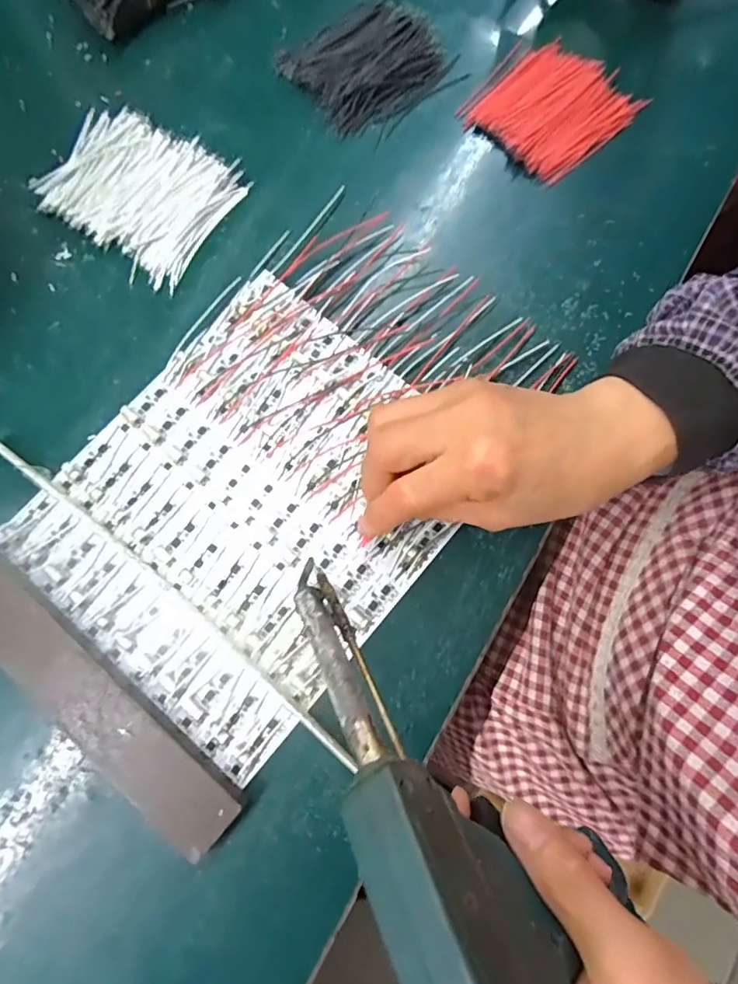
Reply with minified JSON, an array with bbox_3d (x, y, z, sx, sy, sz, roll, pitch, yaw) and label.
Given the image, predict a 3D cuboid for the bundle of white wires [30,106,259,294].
[{"bbox_3d":[-0.156,-0.202,0.353,0.123,0.007,0.097,29,79,5],"label":"bundle of white wires"}]

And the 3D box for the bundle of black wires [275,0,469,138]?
[{"bbox_3d":[-0.001,-0.299,0.371,0.097,0.012,0.092,-39,81,-9],"label":"bundle of black wires"}]

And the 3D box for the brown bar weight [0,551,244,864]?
[{"bbox_3d":[-0.148,0.102,0.278,0.199,0.020,0.037,42,80,7],"label":"brown bar weight"}]

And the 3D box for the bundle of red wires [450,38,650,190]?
[{"bbox_3d":[0.123,-0.266,0.366,0.097,0.012,0.090,41,80,7],"label":"bundle of red wires"}]

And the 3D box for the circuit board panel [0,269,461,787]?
[{"bbox_3d":[-0.065,0.006,0.307,0.193,0.008,0.224,40,80,7],"label":"circuit board panel"}]

